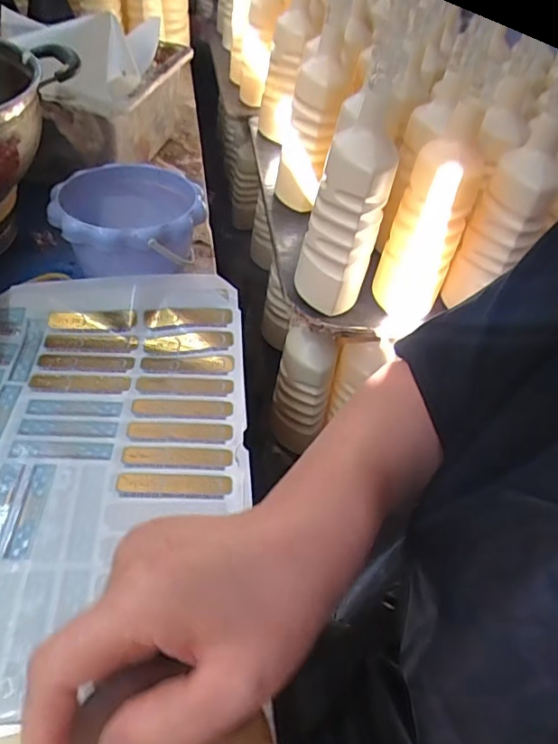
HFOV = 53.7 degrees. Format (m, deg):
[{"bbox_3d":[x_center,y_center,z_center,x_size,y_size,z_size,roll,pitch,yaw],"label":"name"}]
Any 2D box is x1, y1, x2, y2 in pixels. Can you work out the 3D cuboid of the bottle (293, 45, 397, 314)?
[{"bbox_3d":[0.068,-0.173,0.564,0.081,0.214,0.086,15,46,8],"label":"bottle"}]

